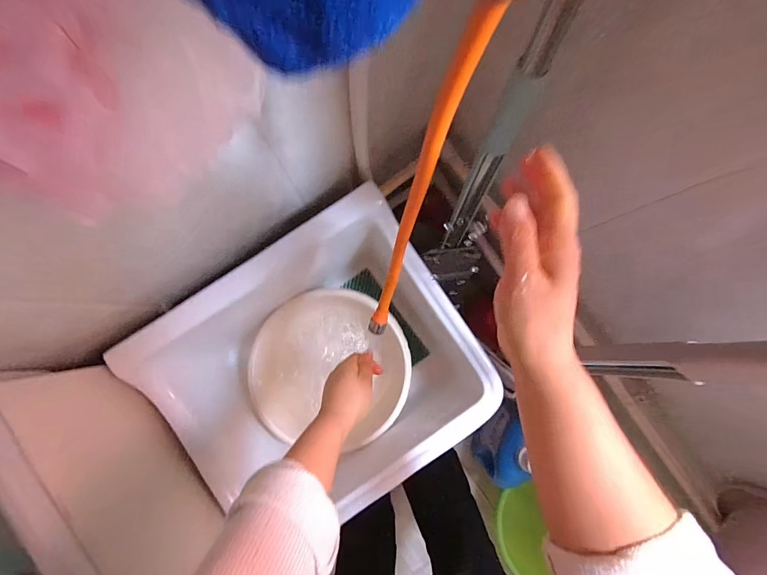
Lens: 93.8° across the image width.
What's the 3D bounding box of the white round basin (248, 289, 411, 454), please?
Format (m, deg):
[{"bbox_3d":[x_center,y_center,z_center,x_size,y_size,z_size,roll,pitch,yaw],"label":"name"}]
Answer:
[{"bbox_3d":[-0.105,0.160,0.767,0.330,0.111,0.302,0,86,-2],"label":"white round basin"}]

